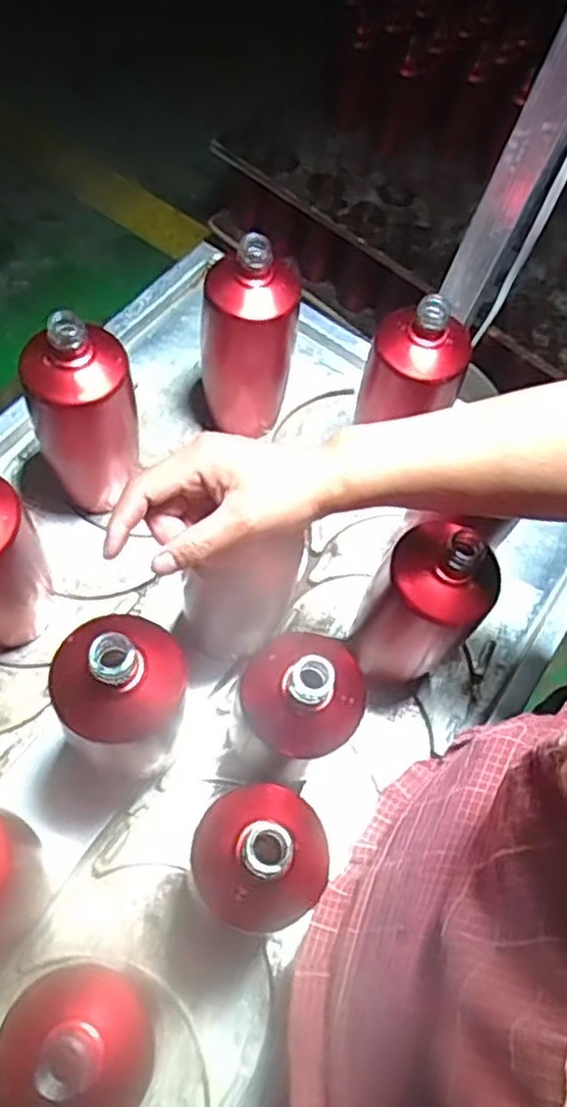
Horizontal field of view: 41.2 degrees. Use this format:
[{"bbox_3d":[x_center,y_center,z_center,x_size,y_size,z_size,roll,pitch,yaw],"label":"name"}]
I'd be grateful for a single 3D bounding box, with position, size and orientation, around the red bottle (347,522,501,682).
[{"bbox_3d":[0.101,0.044,0.571,0.082,0.184,0.070,23,60,9],"label":"red bottle"}]

